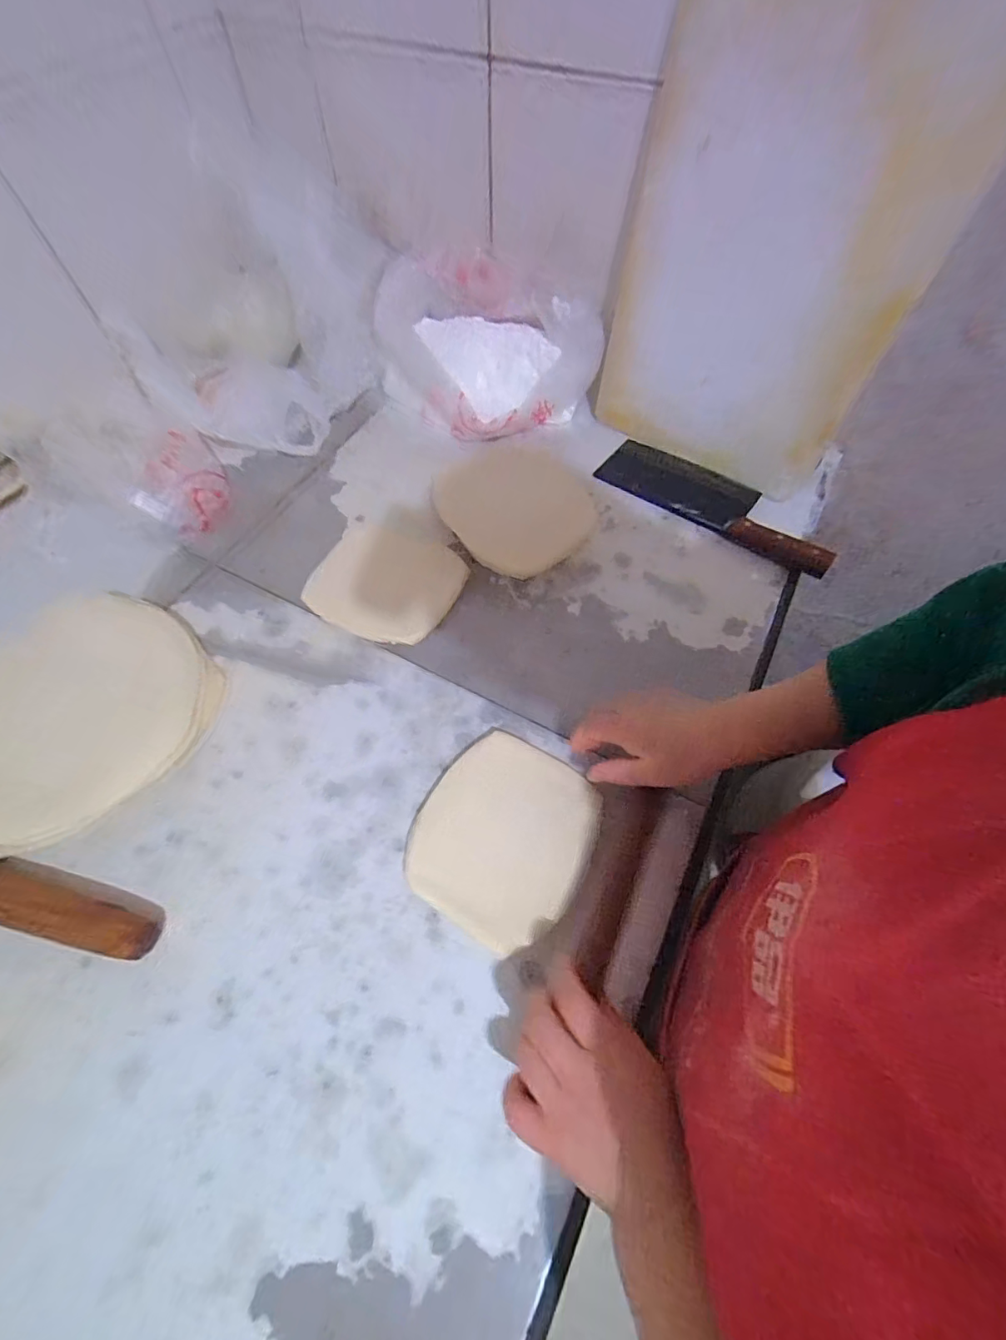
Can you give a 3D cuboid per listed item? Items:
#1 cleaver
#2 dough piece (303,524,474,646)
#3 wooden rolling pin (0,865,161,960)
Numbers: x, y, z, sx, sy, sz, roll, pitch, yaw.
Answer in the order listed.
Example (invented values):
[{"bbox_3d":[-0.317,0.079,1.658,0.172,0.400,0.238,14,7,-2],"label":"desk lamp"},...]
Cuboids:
[{"bbox_3d":[0.269,-0.219,0.624,0.295,0.032,0.100,33,66,17],"label":"cleaver"},{"bbox_3d":[-0.138,-0.102,0.568,0.173,0.016,0.144,25,64,13],"label":"dough piece"},{"bbox_3d":[-0.396,0.185,0.403,0.253,0.036,0.034,13,62,7],"label":"wooden rolling pin"}]

